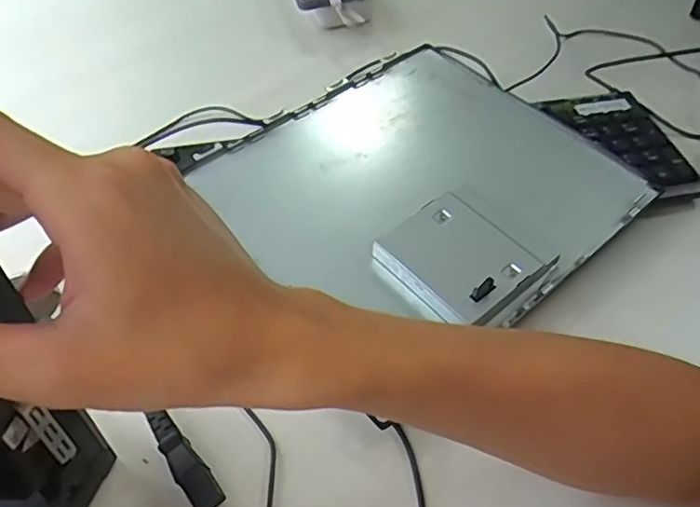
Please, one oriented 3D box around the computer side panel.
[{"bbox_3d":[0.052,-0.060,0.494,0.285,0.026,0.277,-30,55,-23],"label":"computer side panel"}]

